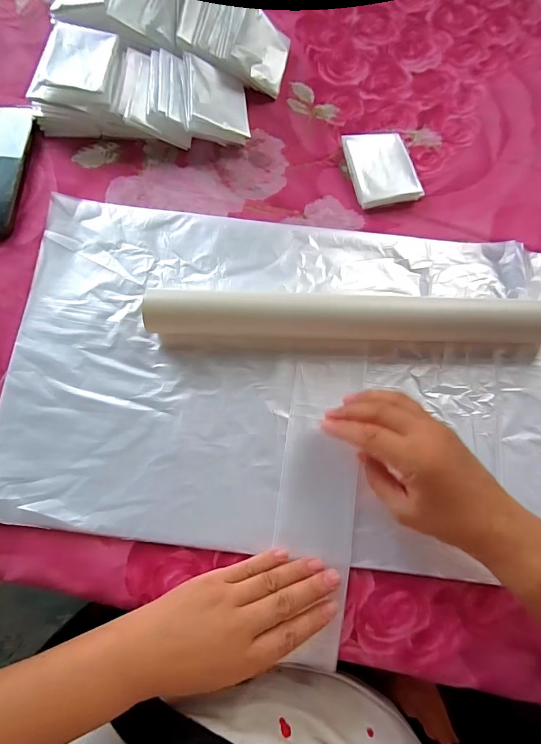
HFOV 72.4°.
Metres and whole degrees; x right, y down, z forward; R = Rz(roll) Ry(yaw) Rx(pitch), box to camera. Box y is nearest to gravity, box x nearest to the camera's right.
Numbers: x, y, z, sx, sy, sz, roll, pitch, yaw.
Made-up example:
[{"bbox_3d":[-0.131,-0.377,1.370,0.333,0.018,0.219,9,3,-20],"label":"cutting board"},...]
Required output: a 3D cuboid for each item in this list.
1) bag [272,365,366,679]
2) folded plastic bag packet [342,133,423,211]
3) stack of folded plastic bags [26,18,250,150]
[{"bbox_3d":[0.042,0.101,0.305,0.067,0.005,0.239,4,74,1],"label":"bag"},{"bbox_3d":[0.117,-0.216,0.391,0.066,0.013,0.084,-13,75,-3],"label":"folded plastic bag packet"},{"bbox_3d":[-0.134,-0.293,0.391,0.224,0.051,0.093,10,75,3],"label":"stack of folded plastic bags"}]

